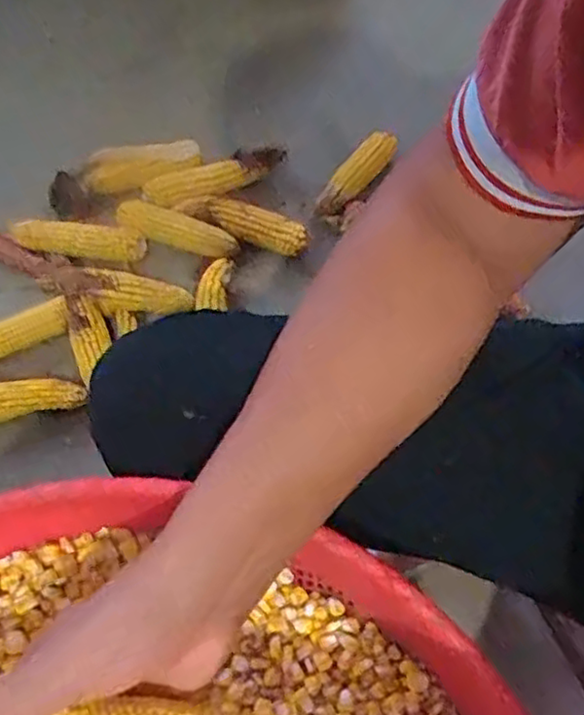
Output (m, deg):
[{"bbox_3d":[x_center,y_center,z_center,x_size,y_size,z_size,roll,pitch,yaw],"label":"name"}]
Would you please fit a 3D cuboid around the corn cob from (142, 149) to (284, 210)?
[{"bbox_3d":[-0.117,-0.272,1.020,0.212,0.046,0.051,-22,65,-10],"label":"corn cob"}]

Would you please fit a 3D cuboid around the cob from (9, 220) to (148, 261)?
[{"bbox_3d":[-0.293,-0.165,0.936,0.173,0.039,0.049,5,62,-12],"label":"cob"}]

